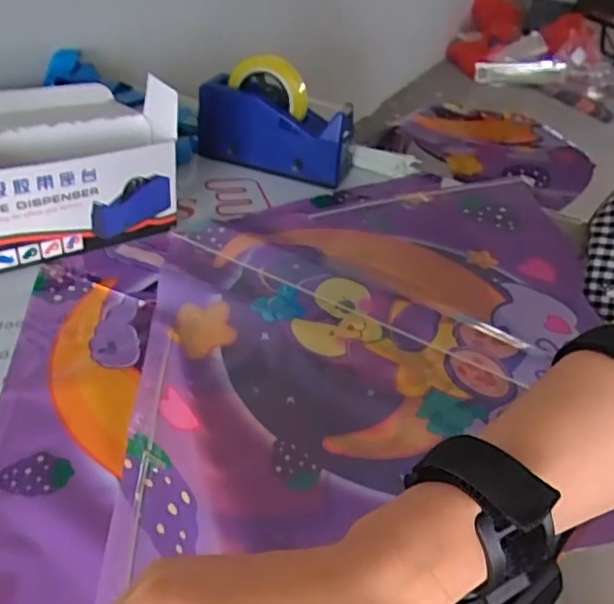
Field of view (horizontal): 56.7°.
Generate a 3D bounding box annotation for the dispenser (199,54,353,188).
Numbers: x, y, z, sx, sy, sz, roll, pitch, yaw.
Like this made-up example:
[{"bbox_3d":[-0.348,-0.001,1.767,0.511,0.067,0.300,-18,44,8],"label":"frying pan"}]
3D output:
[{"bbox_3d":[-0.042,-0.246,0.762,0.202,0.138,0.066,16,38,12],"label":"dispenser"}]

